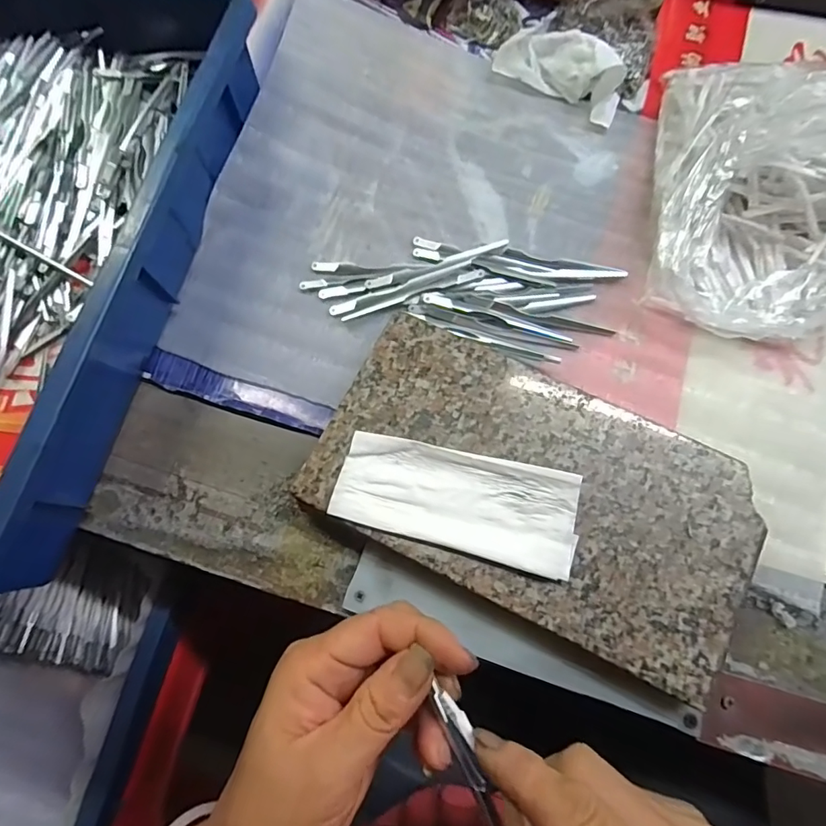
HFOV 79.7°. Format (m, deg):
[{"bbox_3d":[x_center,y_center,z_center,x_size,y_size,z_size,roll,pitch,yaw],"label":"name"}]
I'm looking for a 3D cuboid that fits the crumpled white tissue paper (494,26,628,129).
[{"bbox_3d":[0.113,-0.261,0.370,0.099,0.039,0.048,25,78,10],"label":"crumpled white tissue paper"}]

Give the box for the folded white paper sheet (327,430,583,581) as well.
[{"bbox_3d":[0.023,0.048,0.276,0.131,0.008,0.054,13,79,9],"label":"folded white paper sheet"}]

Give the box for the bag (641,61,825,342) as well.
[{"bbox_3d":[0.230,-0.151,0.312,0.129,0.077,0.196,11,76,7],"label":"bag"}]

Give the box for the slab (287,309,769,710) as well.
[{"bbox_3d":[0.068,0.043,0.291,0.237,0.033,0.130,26,78,10],"label":"slab"}]

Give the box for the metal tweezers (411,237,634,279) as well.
[{"bbox_3d":[0.073,-0.107,0.350,0.147,0.006,0.018,12,76,7],"label":"metal tweezers"}]

